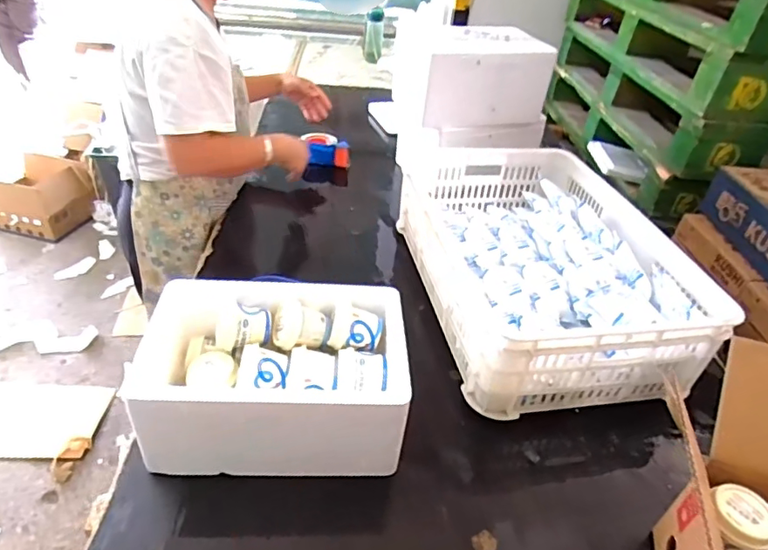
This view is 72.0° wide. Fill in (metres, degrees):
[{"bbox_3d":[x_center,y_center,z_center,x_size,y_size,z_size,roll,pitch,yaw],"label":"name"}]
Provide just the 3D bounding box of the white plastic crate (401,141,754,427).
[{"bbox_3d":[0.287,-0.035,1.022,0.401,0.171,0.595,-3,38,-13],"label":"white plastic crate"}]

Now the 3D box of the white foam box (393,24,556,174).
[{"bbox_3d":[0.213,-0.485,1.376,0.370,0.262,0.299,-5,39,-15],"label":"white foam box"}]

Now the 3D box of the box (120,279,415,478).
[{"bbox_3d":[-0.151,0.147,0.753,0.343,0.171,0.206,1,37,-8],"label":"box"}]

